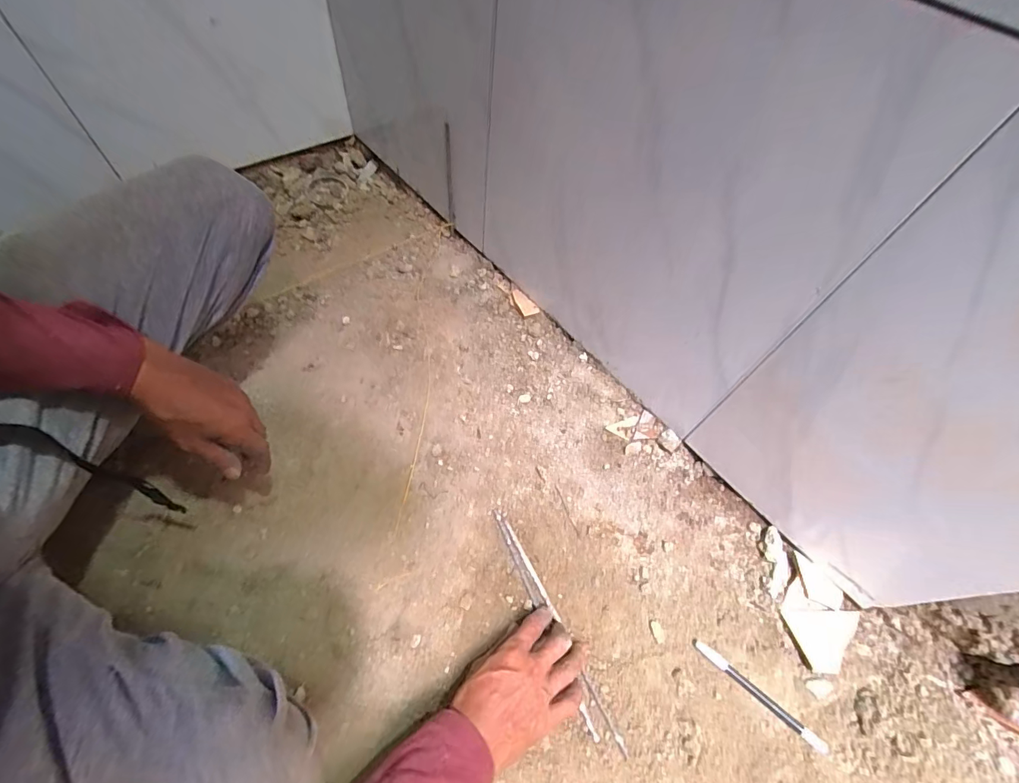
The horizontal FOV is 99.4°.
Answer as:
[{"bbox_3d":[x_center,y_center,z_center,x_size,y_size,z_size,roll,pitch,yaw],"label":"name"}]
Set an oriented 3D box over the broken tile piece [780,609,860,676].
[{"bbox_3d":[0.394,0.304,0.527,0.098,0.005,0.072,4,40,-3],"label":"broken tile piece"}]

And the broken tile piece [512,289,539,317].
[{"bbox_3d":[0.028,-0.164,0.790,0.030,0.004,0.064,-27,69,1],"label":"broken tile piece"}]

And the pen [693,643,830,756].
[{"bbox_3d":[0.278,0.337,0.483,0.147,0.013,0.015,38,62,19],"label":"pen"}]

